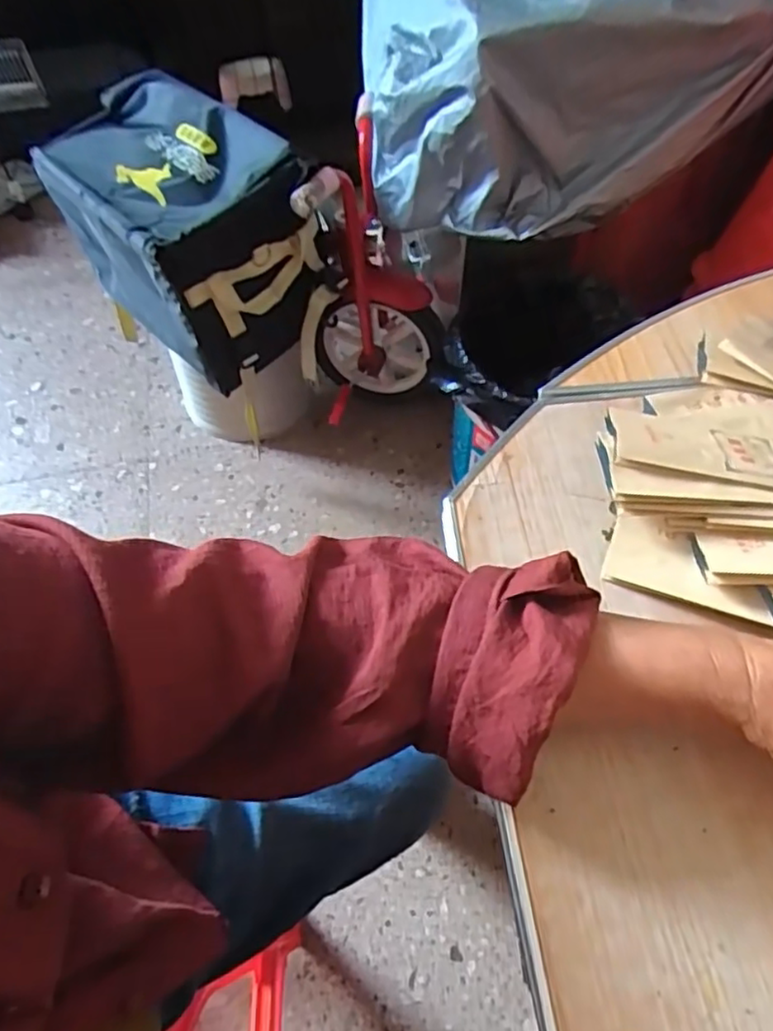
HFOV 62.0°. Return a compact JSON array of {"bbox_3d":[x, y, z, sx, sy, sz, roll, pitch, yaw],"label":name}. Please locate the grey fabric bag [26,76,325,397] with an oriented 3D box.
[{"bbox_3d":[-0.334,-0.478,1.048,0.252,0.276,0.458,-39,66,-21],"label":"grey fabric bag"}]

